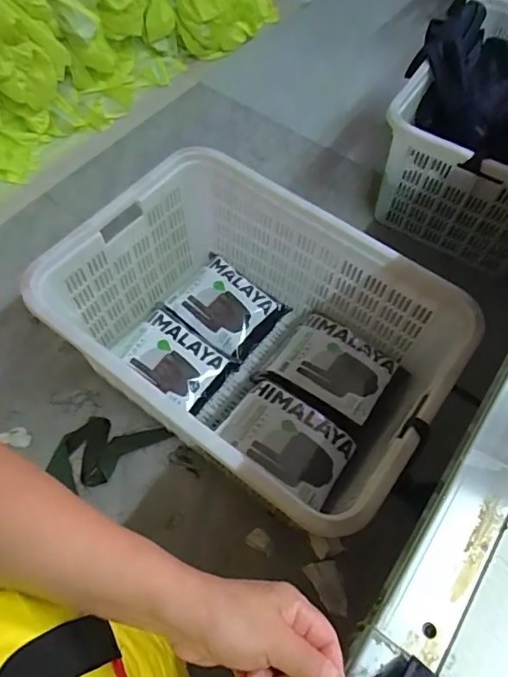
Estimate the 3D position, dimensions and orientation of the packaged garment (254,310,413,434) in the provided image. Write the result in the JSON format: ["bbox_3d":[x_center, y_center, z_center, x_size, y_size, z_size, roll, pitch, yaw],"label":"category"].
[{"bbox_3d":[0.198,0.079,1.238,0.280,0.067,0.247,37,65,17],"label":"packaged garment"}]

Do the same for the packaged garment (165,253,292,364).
[{"bbox_3d":[-0.078,-0.086,1.378,0.257,0.059,0.230,36,65,17],"label":"packaged garment"}]

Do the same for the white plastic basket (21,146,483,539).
[{"bbox_3d":[-0.014,0.009,1.180,0.807,0.390,0.583,35,64,16],"label":"white plastic basket"}]

